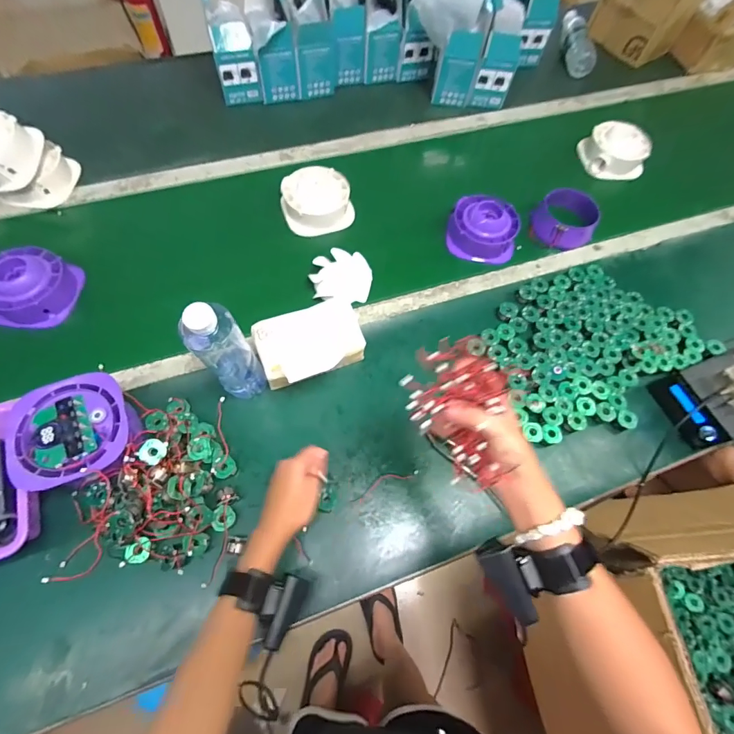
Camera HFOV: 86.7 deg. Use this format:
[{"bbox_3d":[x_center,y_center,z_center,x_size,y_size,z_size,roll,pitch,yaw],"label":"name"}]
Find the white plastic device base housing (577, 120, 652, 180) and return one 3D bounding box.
[{"bbox_3d":[0.591,-0.516,0.927,0.133,0.073,0.114,3,66,-4],"label":"white plastic device base housing"}]

